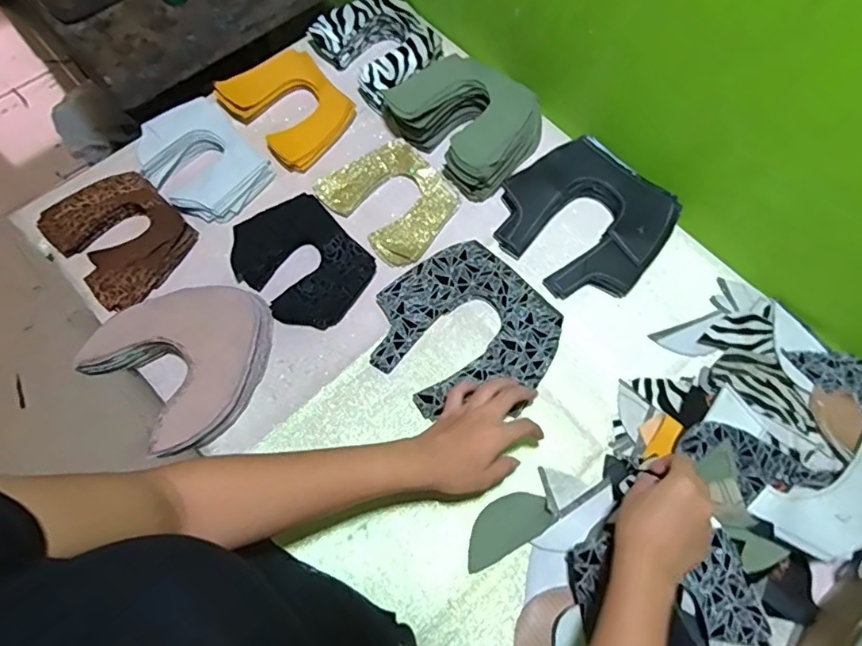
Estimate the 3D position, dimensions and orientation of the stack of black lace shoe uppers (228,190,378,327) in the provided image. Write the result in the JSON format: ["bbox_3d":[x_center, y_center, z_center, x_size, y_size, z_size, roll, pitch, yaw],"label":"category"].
[{"bbox_3d":[-0.152,-0.073,0.651,0.127,0.034,0.155,-42,73,-14],"label":"stack of black lace shoe uppers"}]

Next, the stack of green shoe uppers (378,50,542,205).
[{"bbox_3d":[0.043,-0.266,0.706,0.186,0.059,0.155,39,74,15],"label":"stack of green shoe uppers"}]

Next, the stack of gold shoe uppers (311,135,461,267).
[{"bbox_3d":[-0.047,-0.158,0.691,0.153,0.015,0.134,42,75,16],"label":"stack of gold shoe uppers"}]

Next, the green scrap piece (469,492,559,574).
[{"bbox_3d":[0.073,0.203,0.553,0.095,0.011,0.049,-30,70,-10],"label":"green scrap piece"}]

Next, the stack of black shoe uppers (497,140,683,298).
[{"bbox_3d":[0.185,-0.126,0.677,0.183,0.033,0.191,-40,73,-13],"label":"stack of black shoe uppers"}]

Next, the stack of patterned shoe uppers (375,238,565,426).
[{"bbox_3d":[0.036,0.010,0.626,0.187,0.021,0.185,-42,73,-14],"label":"stack of patterned shoe uppers"}]

